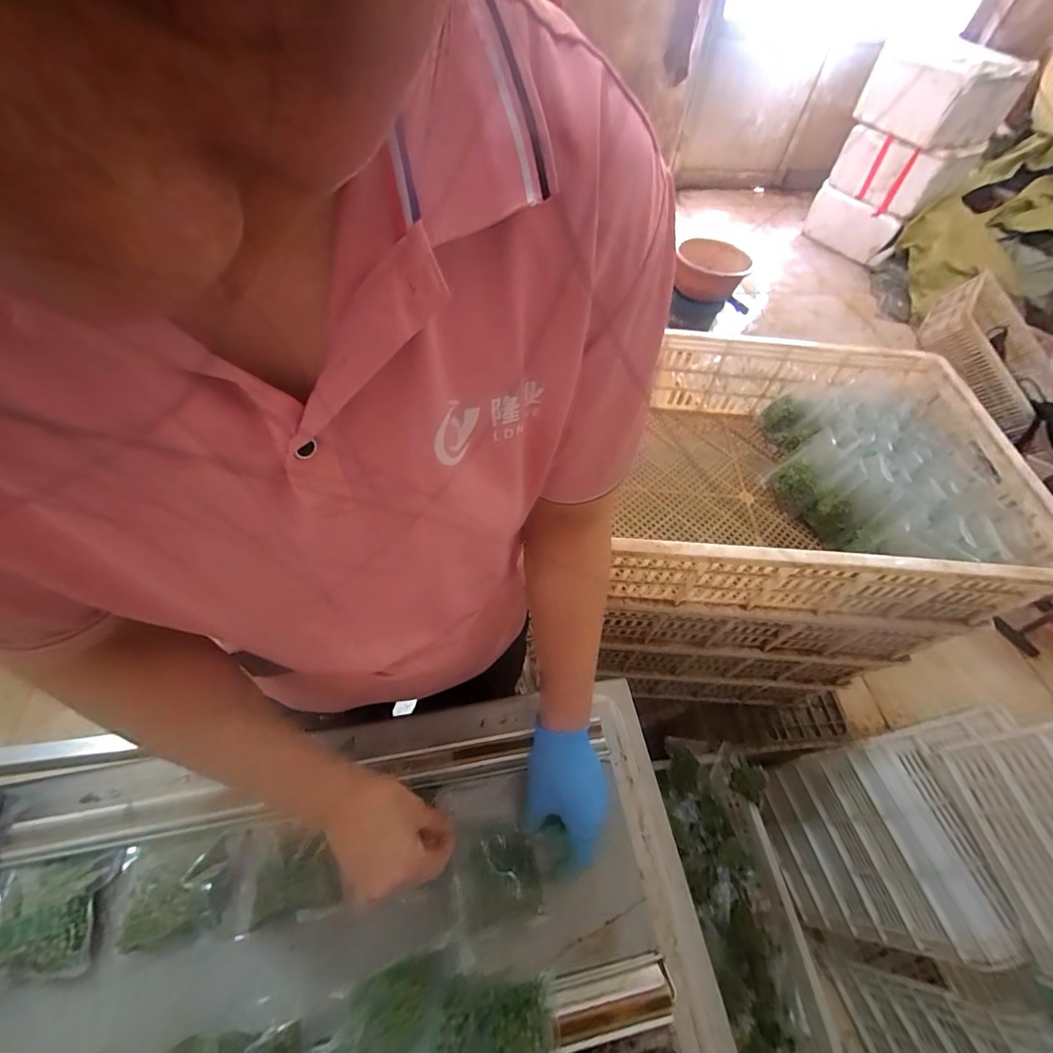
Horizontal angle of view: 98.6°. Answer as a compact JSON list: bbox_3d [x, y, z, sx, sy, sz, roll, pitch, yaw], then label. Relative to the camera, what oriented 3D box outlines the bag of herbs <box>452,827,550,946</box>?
[{"bbox_3d":[-0.028,0.346,0.442,0.079,0.034,0.075,-11,59,-11],"label":"bag of herbs"}]

